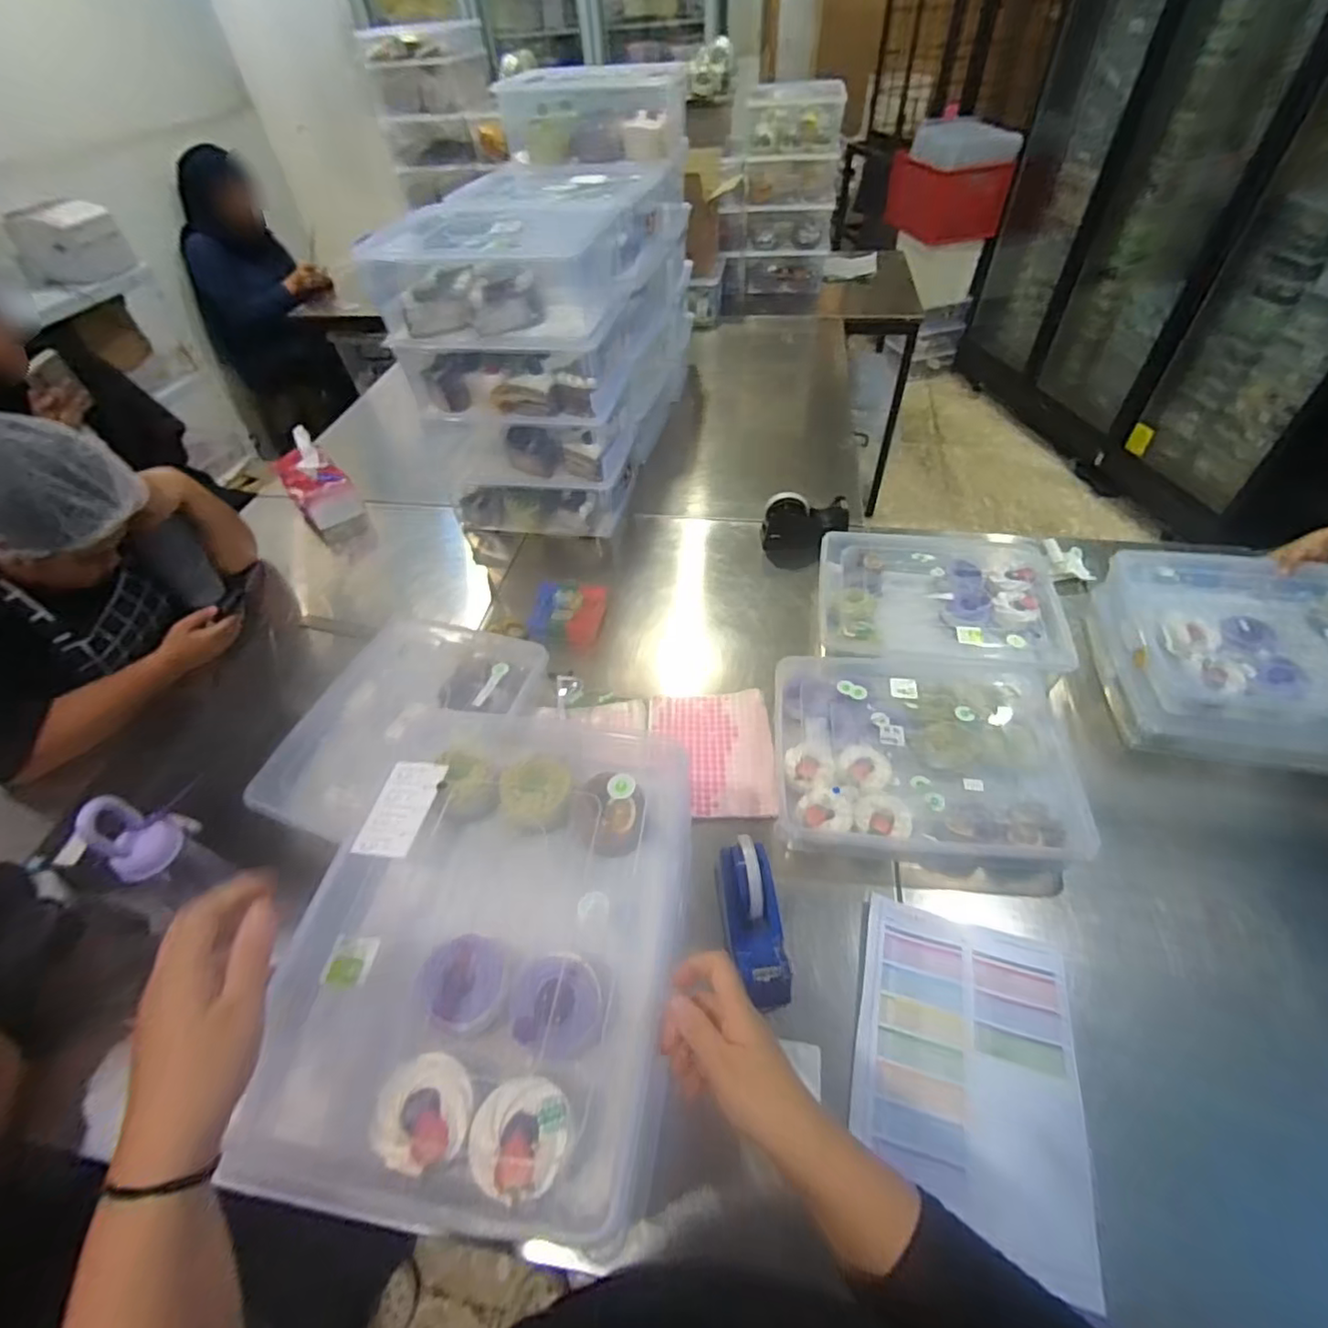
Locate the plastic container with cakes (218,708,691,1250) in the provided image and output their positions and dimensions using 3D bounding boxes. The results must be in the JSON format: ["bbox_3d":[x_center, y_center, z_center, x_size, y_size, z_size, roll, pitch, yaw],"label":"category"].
[{"bbox_3d":[-0.131,0.216,0.505,0.289,0.083,0.365,4,50,7],"label":"plastic container with cakes"}]

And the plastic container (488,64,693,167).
[{"bbox_3d":[-0.133,-1.082,1.198,0.330,0.120,0.198,7,50,10],"label":"plastic container"}]

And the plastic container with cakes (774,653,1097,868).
[{"bbox_3d":[0.340,0.107,0.821,0.367,0.090,0.320,4,50,7],"label":"plastic container with cakes"}]

